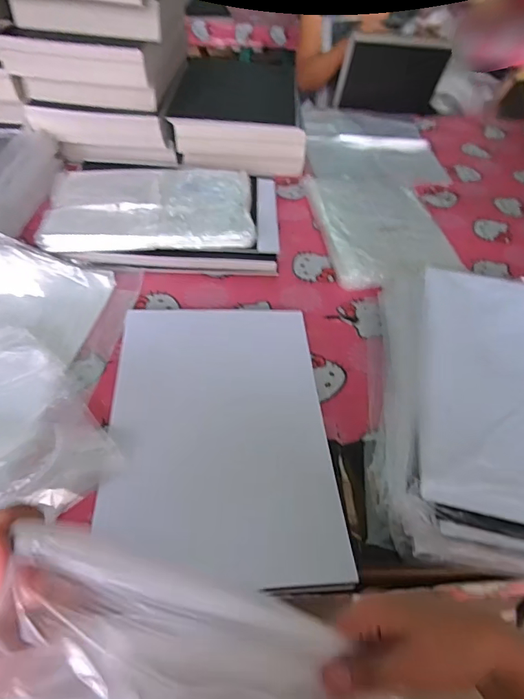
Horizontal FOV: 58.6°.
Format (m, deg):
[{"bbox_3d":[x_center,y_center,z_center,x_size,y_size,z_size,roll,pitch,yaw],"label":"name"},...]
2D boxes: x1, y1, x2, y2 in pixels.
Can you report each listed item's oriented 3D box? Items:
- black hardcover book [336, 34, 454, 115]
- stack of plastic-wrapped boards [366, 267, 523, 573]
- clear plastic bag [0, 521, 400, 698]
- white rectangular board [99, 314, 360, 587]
[{"bbox_3d":[0.334,-0.711,1.212,0.257,0.190,0.028,3,60,2],"label":"black hardcover book"},{"bbox_3d":[0.309,0.059,0.551,0.335,0.084,0.398,11,47,5],"label":"stack of plastic-wrapped boards"},{"bbox_3d":[-0.021,0.179,0.224,0.241,0.080,0.126,40,48,-22],"label":"clear plastic bag"},{"bbox_3d":[-0.050,0.084,0.551,0.245,0.018,0.370,-1,47,-6],"label":"white rectangular board"}]

